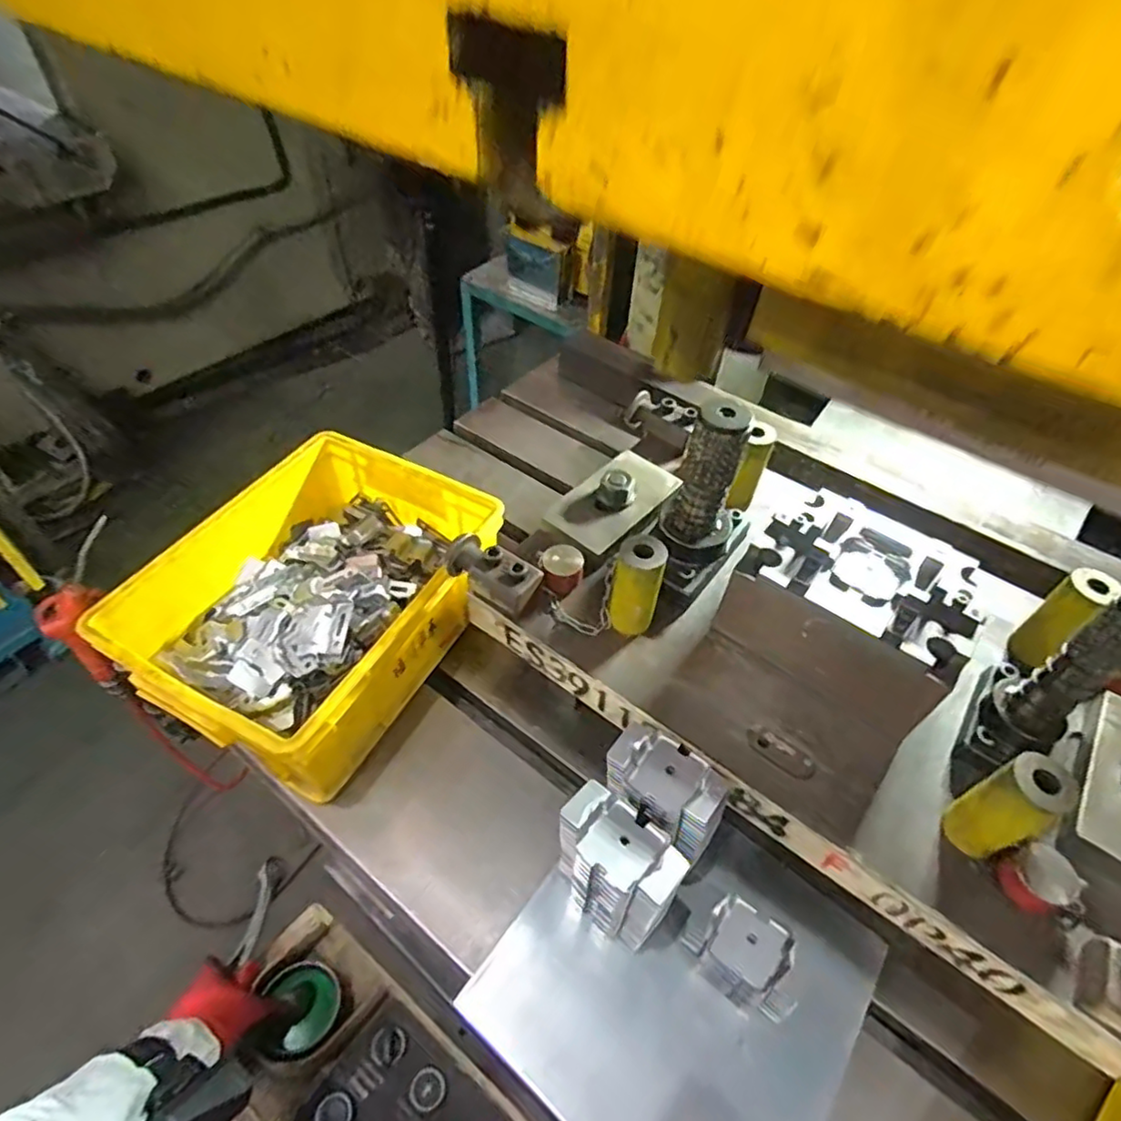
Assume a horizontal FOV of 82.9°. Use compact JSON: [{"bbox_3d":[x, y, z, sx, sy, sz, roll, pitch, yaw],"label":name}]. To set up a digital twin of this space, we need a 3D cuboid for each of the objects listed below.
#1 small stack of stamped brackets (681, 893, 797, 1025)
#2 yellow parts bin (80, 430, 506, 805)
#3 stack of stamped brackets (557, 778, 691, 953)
[{"bbox_3d":[0.145,0.314,0.504,0.088,0.070,0.061,30,53,22],"label":"small stack of stamped brackets"},{"bbox_3d":[-0.252,0.039,0.671,0.257,0.123,0.340,22,50,16],"label":"yellow parts bin"},{"bbox_3d":[0.041,0.237,0.491,0.087,0.128,0.053,29,53,21],"label":"stack of stamped brackets"}]

